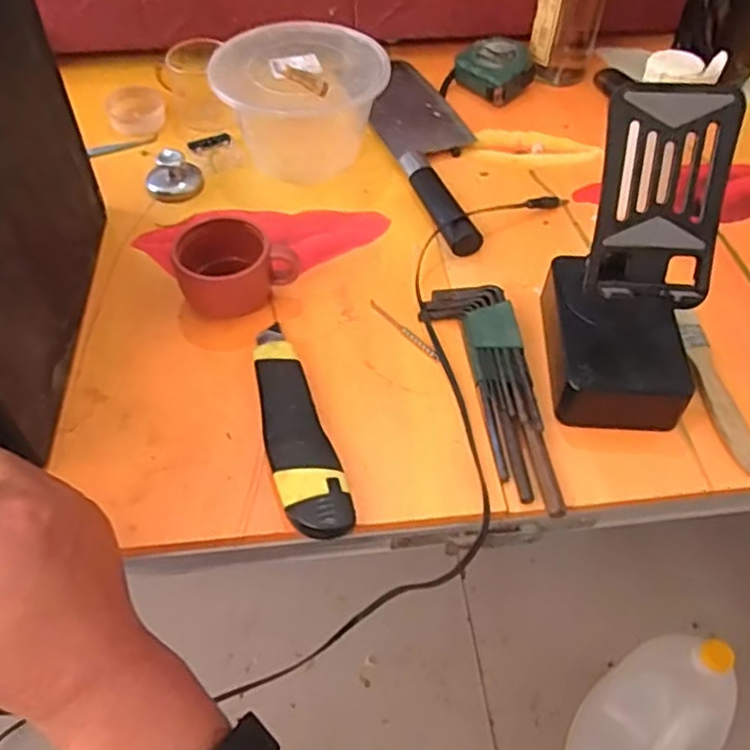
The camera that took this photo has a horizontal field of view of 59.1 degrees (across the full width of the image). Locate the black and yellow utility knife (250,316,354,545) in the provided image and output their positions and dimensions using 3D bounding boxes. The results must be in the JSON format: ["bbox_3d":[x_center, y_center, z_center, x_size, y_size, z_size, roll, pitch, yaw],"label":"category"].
[{"bbox_3d":[-0.052,0.029,0.409,0.037,0.017,0.160,-15,55,-13],"label":"black and yellow utility knife"}]

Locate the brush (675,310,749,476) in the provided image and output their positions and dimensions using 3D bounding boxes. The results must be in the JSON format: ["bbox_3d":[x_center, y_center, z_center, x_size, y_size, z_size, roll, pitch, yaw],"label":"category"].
[{"bbox_3d":[0.221,0.008,0.431,0.021,0.013,0.122,-3,53,-4],"label":"brush"}]

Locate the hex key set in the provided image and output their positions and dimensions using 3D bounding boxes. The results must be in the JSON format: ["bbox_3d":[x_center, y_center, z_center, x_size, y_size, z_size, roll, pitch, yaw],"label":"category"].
[{"bbox_3d":[0.080,0.007,0.427,0.051,0.020,0.176,-10,54,-9],"label":"hex key set"}]

